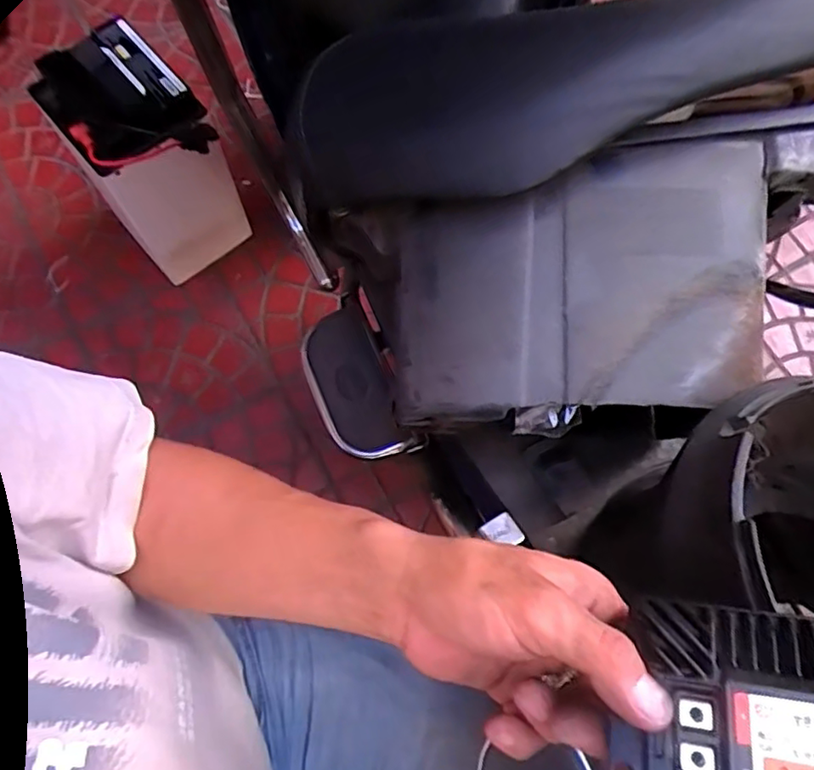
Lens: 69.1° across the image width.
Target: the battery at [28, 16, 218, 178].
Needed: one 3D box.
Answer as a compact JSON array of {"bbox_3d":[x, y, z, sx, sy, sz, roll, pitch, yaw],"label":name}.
[{"bbox_3d":[-0.369,-0.366,0.760,0.160,0.058,0.204,-39,72,-14],"label":"battery"}]

